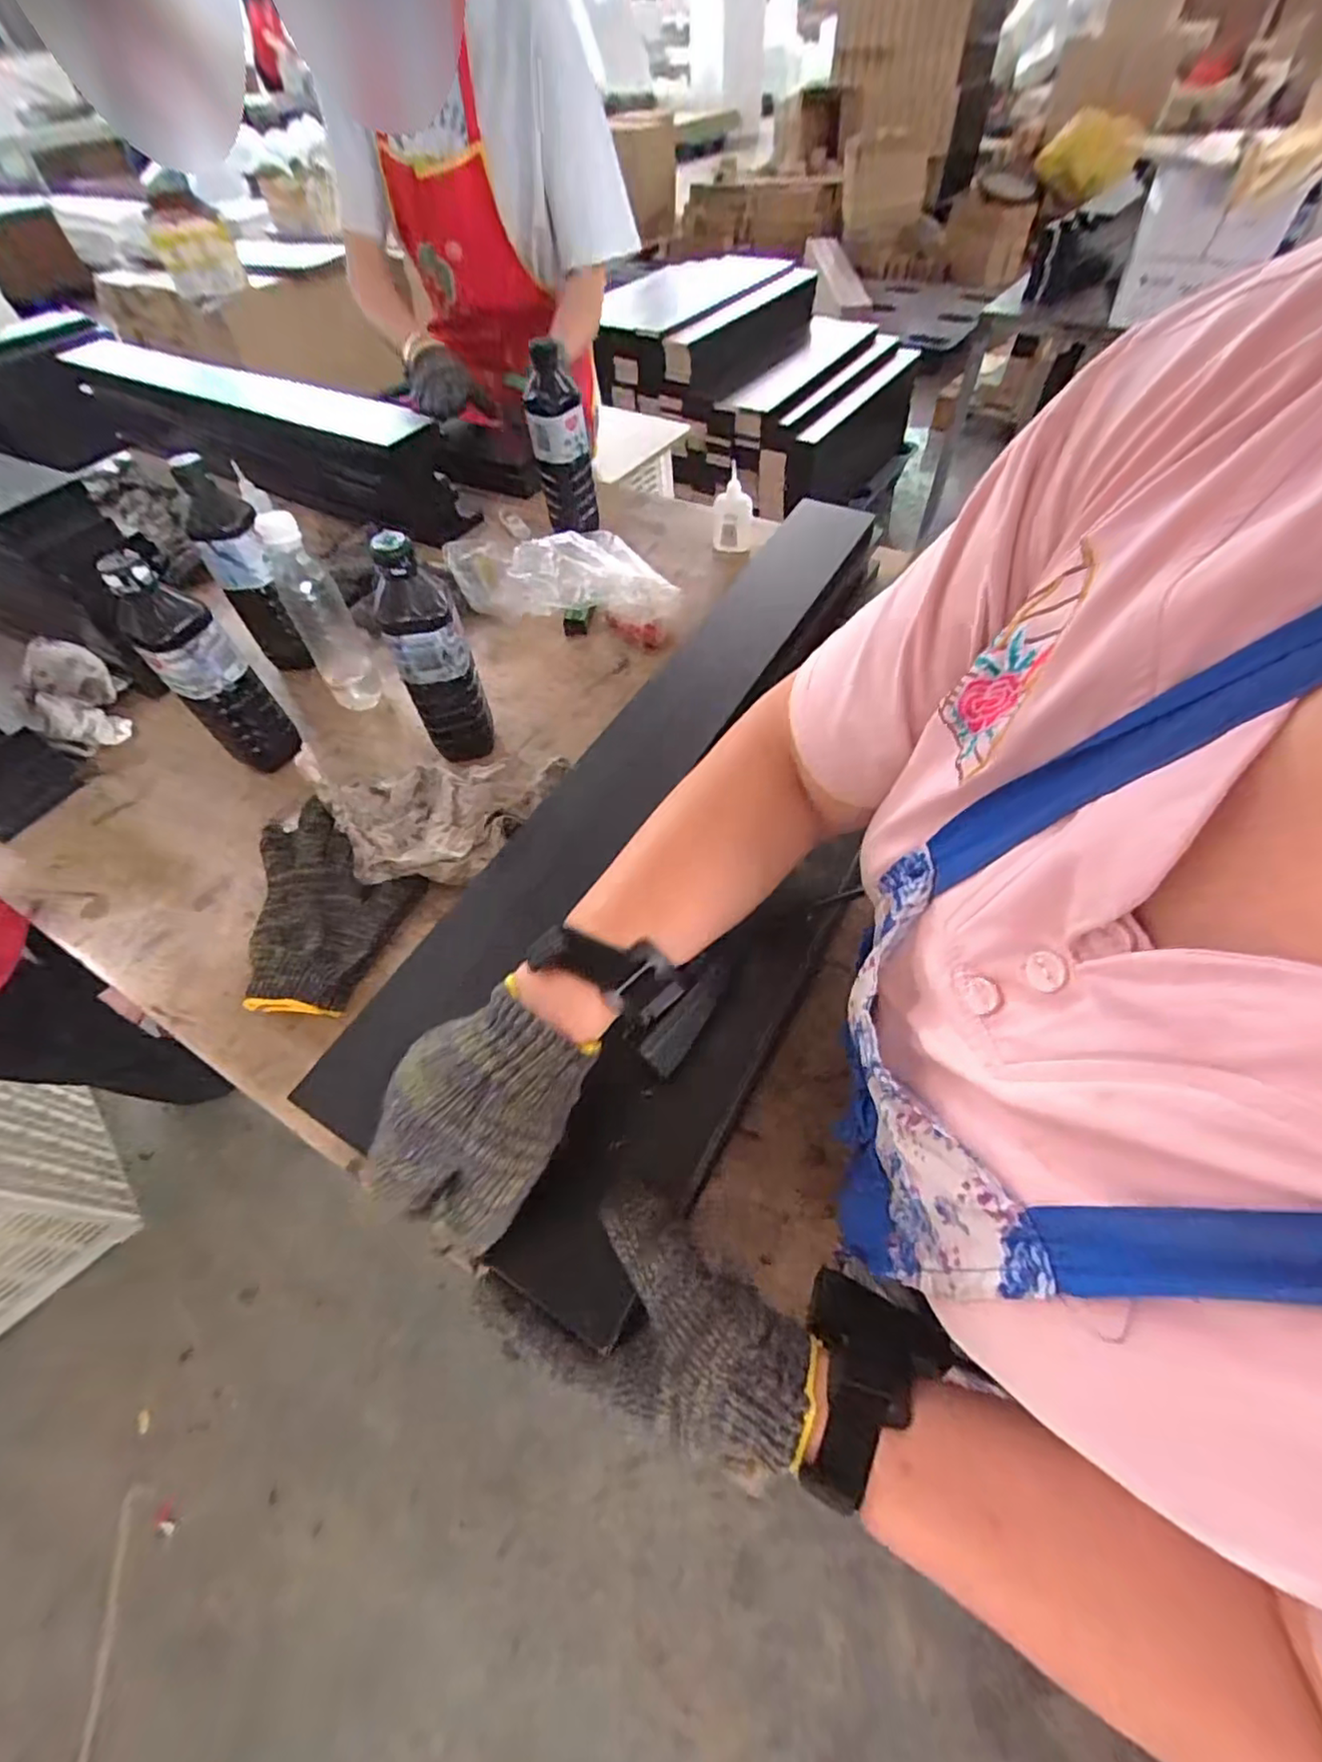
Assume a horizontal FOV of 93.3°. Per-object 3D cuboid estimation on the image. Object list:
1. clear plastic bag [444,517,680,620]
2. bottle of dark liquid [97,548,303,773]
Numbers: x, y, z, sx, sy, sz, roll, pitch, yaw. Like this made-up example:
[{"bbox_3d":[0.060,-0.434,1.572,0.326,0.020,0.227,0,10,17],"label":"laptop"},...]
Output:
[{"bbox_3d":[-0.119,-0.357,0.745,0.269,0.081,0.096,8,56,9],"label":"clear plastic bag"},{"bbox_3d":[-0.404,-0.184,0.564,0.072,0.206,0.054,-36,61,-20],"label":"bottle of dark liquid"}]

